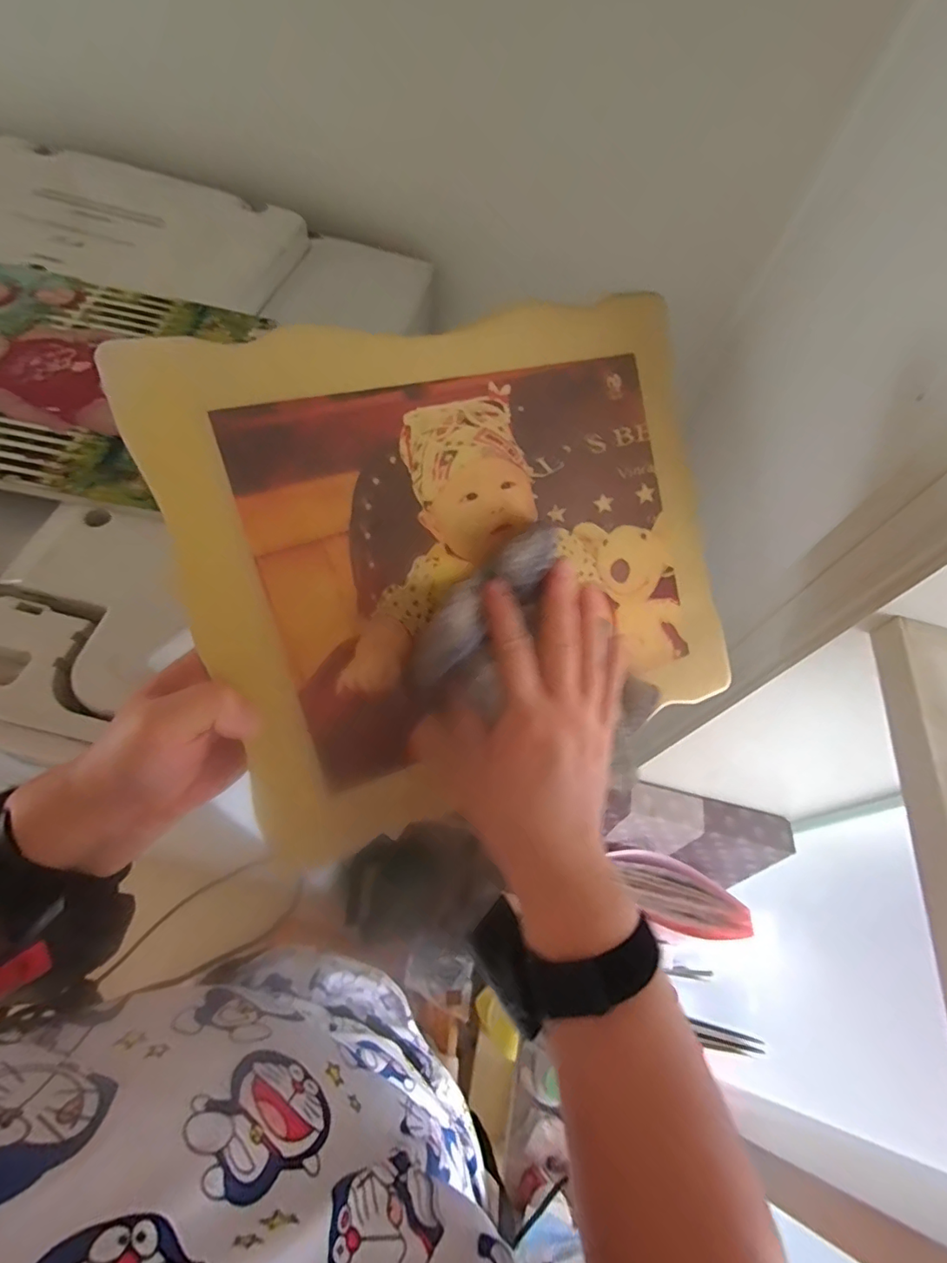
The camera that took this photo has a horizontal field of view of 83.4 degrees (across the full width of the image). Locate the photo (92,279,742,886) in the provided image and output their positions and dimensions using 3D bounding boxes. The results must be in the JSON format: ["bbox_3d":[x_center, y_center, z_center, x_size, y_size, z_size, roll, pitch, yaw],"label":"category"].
[{"bbox_3d":[0.010,-0.040,0.303,0.308,0.007,0.253,-18,101,-20],"label":"photo"}]

